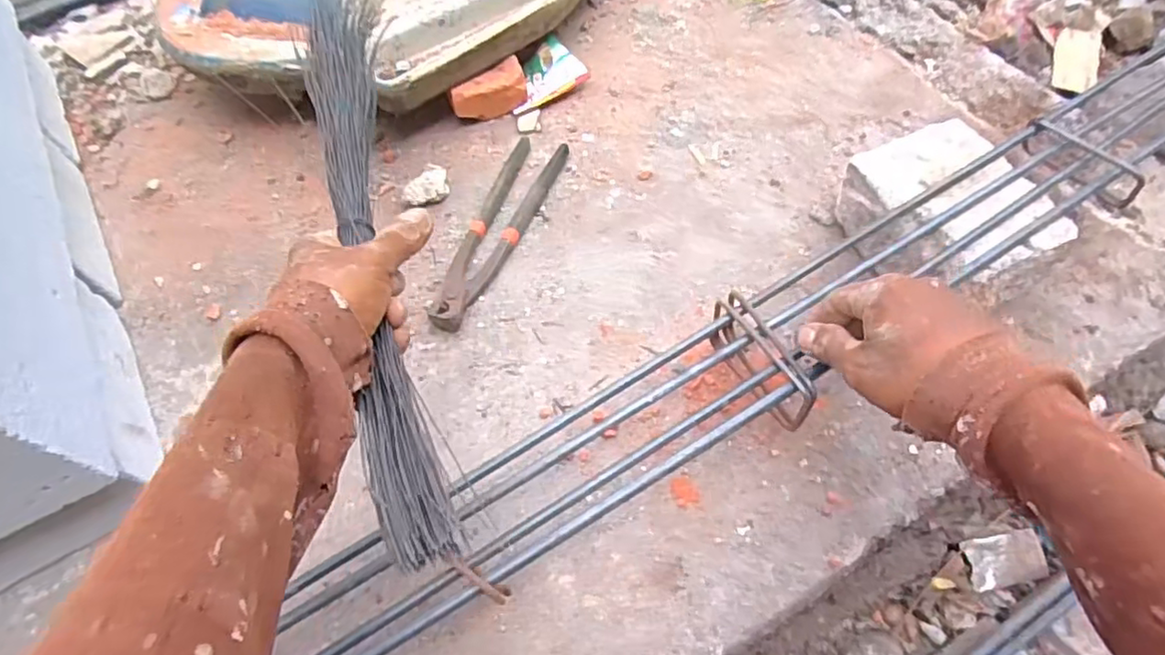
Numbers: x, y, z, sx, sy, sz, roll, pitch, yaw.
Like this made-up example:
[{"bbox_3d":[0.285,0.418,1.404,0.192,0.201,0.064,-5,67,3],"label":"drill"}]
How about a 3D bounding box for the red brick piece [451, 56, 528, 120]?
[{"bbox_3d":[-0.096,-0.242,0.652,0.080,0.041,0.043,-16,58,-5],"label":"red brick piece"}]

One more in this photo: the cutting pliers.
[{"bbox_3d":[-0.076,-0.093,0.574,0.047,0.022,0.217,16,61,15],"label":"cutting pliers"}]

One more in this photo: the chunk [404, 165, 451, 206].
[{"bbox_3d":[-0.147,-0.131,0.605,0.045,0.024,0.027,-39,63,-18],"label":"chunk"}]

